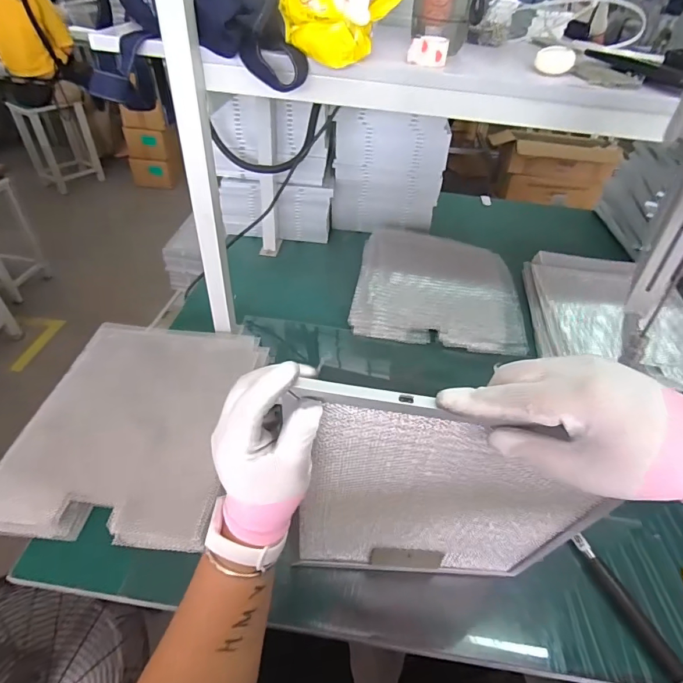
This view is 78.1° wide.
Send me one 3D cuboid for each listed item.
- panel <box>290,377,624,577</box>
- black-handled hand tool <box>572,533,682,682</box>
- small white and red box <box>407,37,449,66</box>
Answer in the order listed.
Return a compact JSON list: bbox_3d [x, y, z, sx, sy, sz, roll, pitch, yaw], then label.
[{"bbox_3d":[0.096,0.161,0.406,0.268,0.336,0.022,5,44,0],"label":"panel"},{"bbox_3d":[0.341,0.312,0.507,0.016,0.021,0.162,-12,46,-17],"label":"black-handled hand tool"},{"bbox_3d":[0.101,-0.336,0.488,0.044,0.025,0.010,5,44,0],"label":"small white and red box"}]

